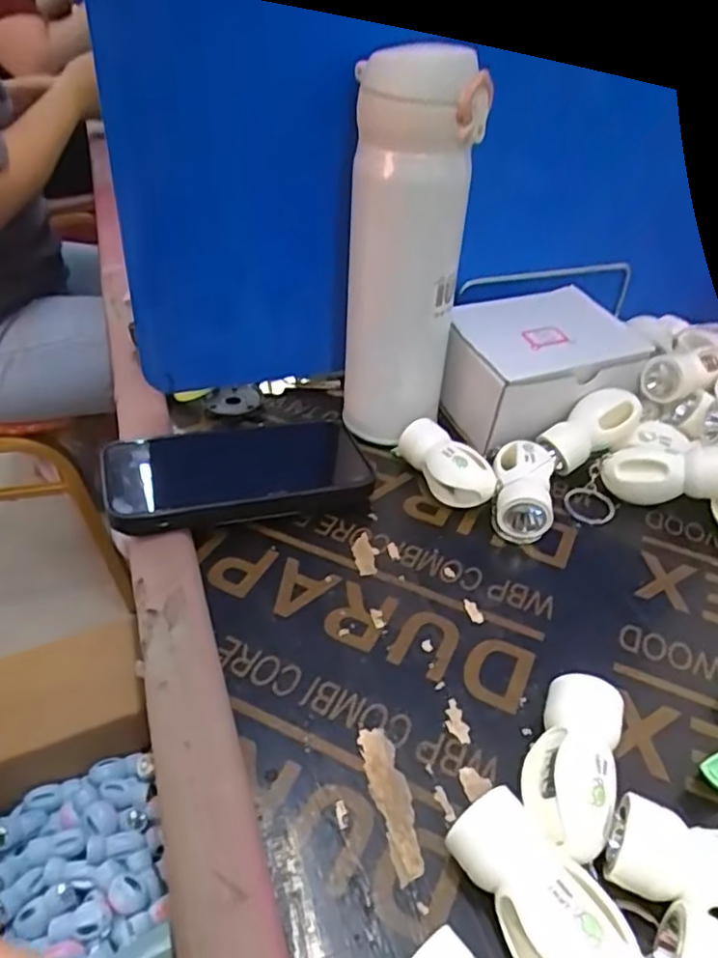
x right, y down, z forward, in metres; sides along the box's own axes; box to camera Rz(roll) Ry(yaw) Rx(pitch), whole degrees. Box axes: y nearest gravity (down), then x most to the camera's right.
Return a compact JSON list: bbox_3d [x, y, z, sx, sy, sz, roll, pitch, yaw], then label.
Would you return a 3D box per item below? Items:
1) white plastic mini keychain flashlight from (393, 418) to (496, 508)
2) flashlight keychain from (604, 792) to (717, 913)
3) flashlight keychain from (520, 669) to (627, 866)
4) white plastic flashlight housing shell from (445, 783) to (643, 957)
[{"bbox_3d":[0.053,-0.007,0.401,0.030,0.032,0.067,-15,42,-22],"label":"white plastic mini keychain flashlight"},{"bbox_3d":[0.119,0.137,0.227,0.066,0.022,0.028,16,40,16],"label":"flashlight keychain"},{"bbox_3d":[0.081,0.110,0.256,0.032,0.030,0.065,16,40,16],"label":"flashlight keychain"},{"bbox_3d":[0.061,0.139,0.218,0.031,0.031,0.065,-20,44,-27],"label":"white plastic flashlight housing shell"}]

